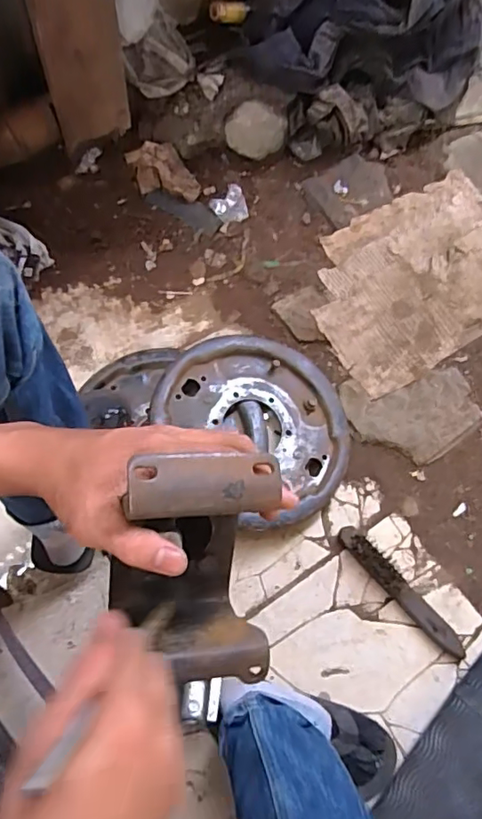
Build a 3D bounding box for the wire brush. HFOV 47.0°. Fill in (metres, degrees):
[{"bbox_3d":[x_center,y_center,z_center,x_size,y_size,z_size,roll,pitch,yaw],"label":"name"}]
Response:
[{"bbox_3d":[0.235,0.264,0.806,0.236,0.036,0.038,43,74,12],"label":"wire brush"}]

